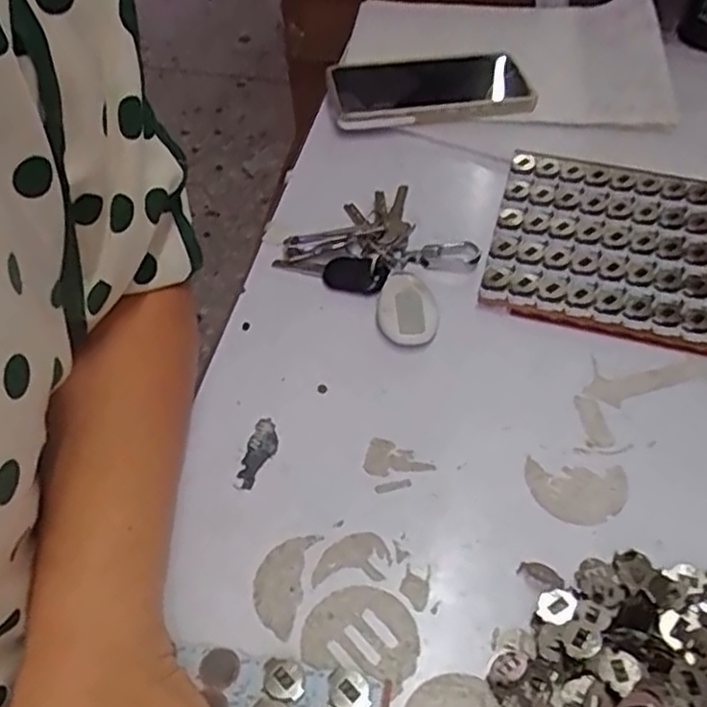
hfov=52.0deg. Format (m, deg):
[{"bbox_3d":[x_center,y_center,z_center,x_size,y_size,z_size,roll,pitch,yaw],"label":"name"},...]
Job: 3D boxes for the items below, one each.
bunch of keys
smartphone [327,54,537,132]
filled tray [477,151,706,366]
[{"bbox_3d":[0.031,-0.071,0.502,0.126,0.014,0.118,35,59,26],"label":"bunch of keys"},{"bbox_3d":[0.067,-0.230,0.626,0.168,0.016,0.089,-9,51,-7],"label":"smartphone"},{"bbox_3d":[0.231,-0.063,0.491,0.265,0.024,0.159,15,52,12],"label":"filled tray"}]

